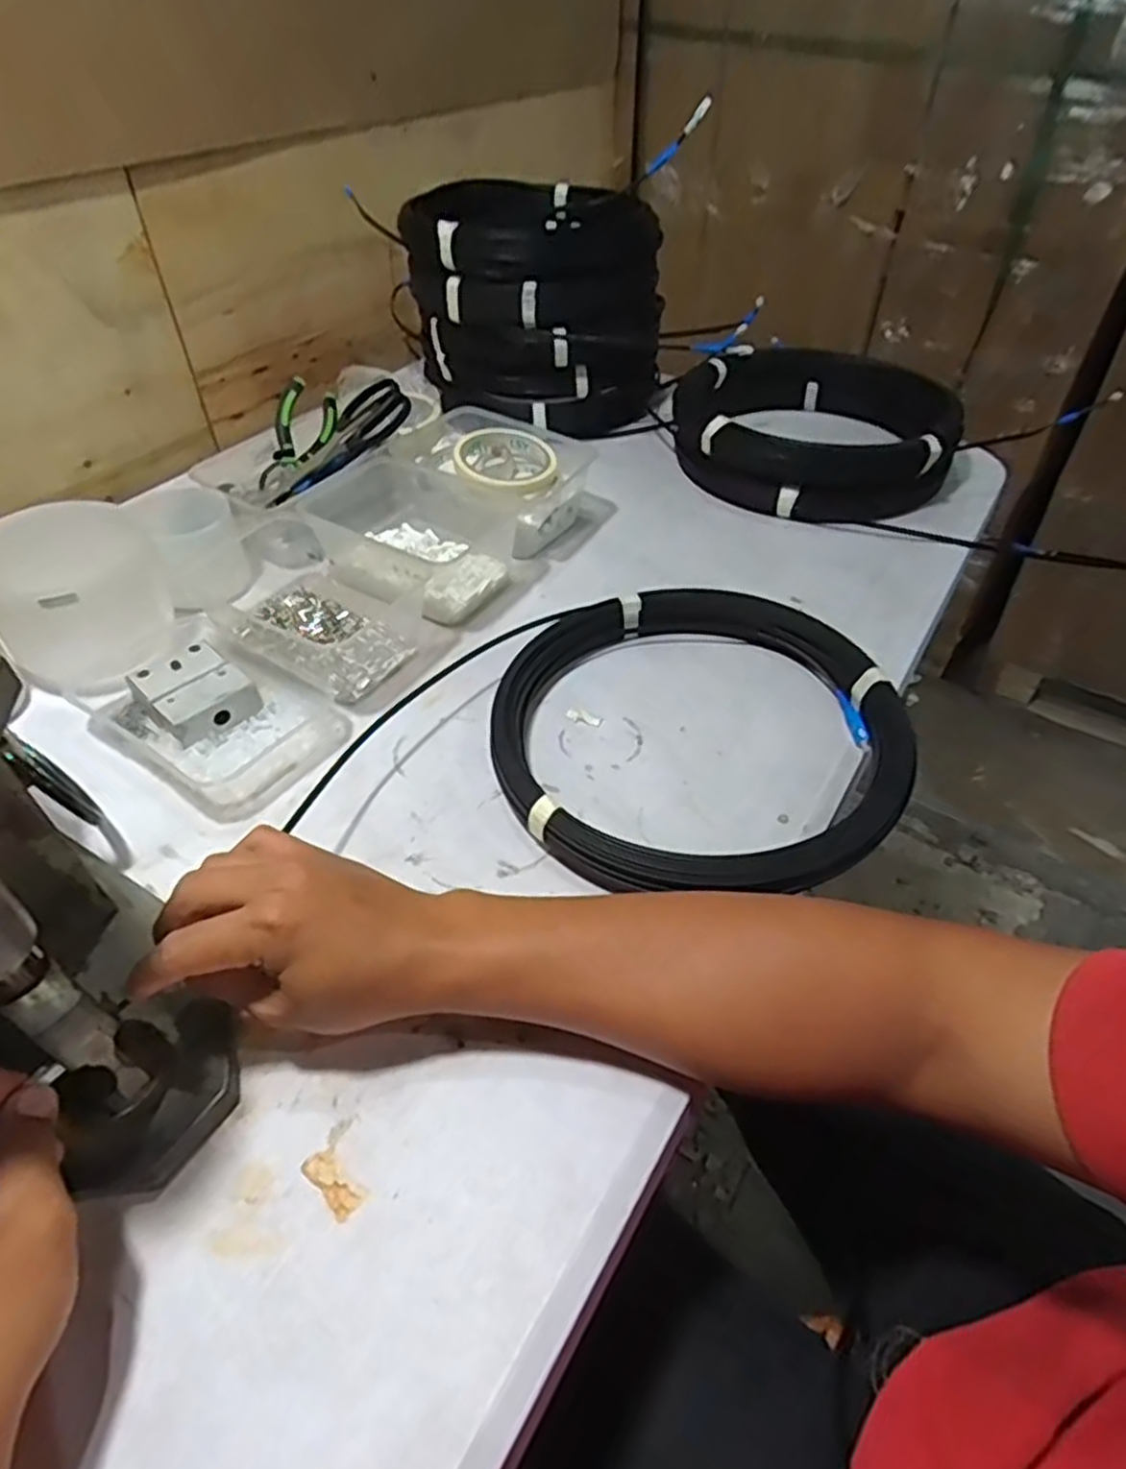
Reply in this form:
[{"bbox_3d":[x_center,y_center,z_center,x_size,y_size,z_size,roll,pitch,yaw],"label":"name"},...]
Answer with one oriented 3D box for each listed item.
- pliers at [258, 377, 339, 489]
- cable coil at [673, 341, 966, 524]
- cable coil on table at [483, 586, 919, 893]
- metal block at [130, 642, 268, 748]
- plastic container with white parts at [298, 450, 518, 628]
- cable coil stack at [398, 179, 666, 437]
[{"bbox_3d":[-0.253,-0.289,0.745,0.056,0.022,0.111,12,85,-18],"label":"pliers"},{"bbox_3d":[0.264,-0.321,0.822,0.281,0.102,0.271,1,46,-1],"label":"cable coil"},{"bbox_3d":[0.089,-0.007,0.522,0.268,0.051,0.265,1,46,-1],"label":"cable coil on table"},{"bbox_3d":[-0.269,-0.031,0.564,0.067,0.029,0.070,-32,55,-28],"label":"metal block"},{"bbox_3d":[-0.133,-0.180,0.687,0.179,0.064,0.141,26,51,21],"label":"plastic container with white parts"},{"bbox_3d":[-0.024,-0.503,0.892,0.273,0.187,0.268,4,46,2],"label":"cable coil stack"}]

